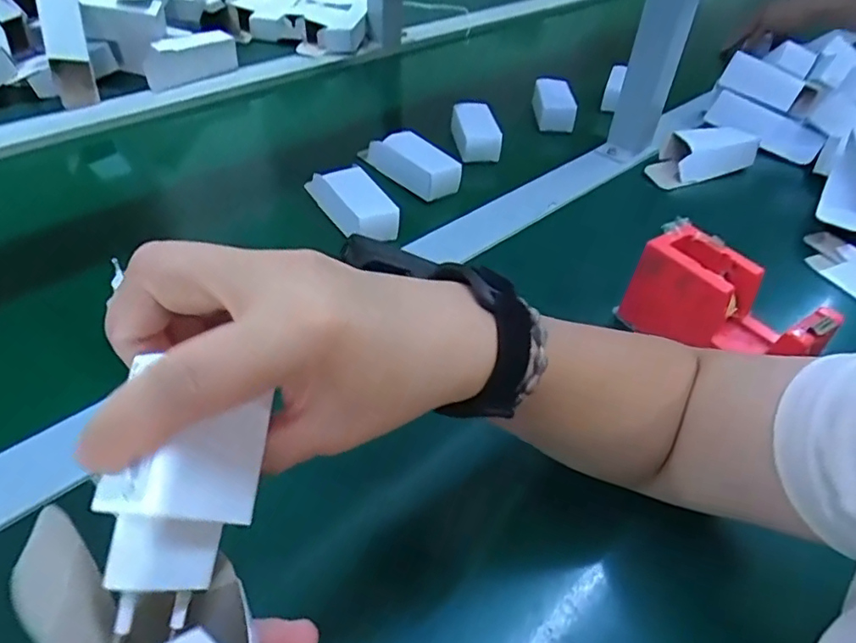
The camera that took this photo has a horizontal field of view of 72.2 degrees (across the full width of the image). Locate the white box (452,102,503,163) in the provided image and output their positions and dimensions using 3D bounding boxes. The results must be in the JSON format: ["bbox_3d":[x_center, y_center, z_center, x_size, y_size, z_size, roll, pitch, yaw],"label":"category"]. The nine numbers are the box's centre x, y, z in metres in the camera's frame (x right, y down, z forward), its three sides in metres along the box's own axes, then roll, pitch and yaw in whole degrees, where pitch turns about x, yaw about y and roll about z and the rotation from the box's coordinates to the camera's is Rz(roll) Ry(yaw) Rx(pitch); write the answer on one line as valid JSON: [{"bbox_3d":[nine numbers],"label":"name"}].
[{"bbox_3d":[0.058,-0.228,0.705,0.045,0.035,0.101,-3,43,-9],"label":"white box"}]

